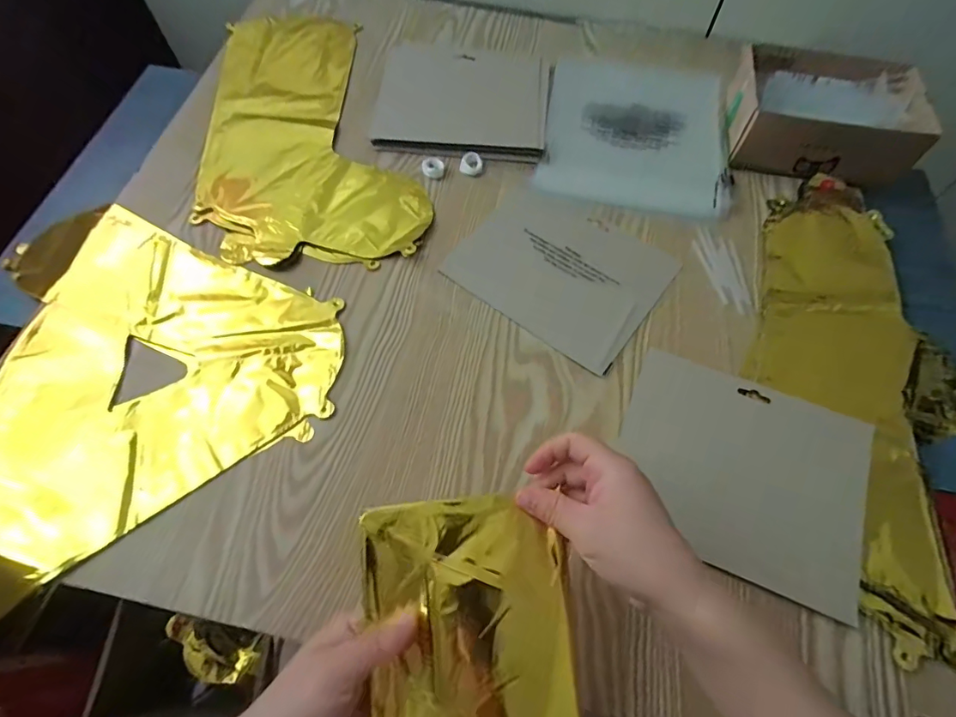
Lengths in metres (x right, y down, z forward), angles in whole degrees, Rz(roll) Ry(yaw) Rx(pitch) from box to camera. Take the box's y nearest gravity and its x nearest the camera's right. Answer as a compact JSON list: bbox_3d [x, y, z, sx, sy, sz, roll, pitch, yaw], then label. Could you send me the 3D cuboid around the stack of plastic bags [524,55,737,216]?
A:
[{"bbox_3d":[0.187,-0.276,0.575,0.207,0.011,0.244,10,63,4],"label":"stack of plastic bags"}]

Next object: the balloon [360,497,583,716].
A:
[{"bbox_3d":[-0.004,0.158,0.283,0.121,0.025,0.140,-3,63,-2],"label":"balloon"}]

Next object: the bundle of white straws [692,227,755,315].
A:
[{"bbox_3d":[0.251,-0.092,0.490,0.041,0.004,0.101,-11,64,-6],"label":"bundle of white straws"}]

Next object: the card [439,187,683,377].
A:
[{"bbox_3d":[0.083,-0.089,0.487,0.189,0.005,0.155,33,67,15],"label":"card"}]

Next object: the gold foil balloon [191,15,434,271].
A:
[{"bbox_3d":[-0.195,-0.275,0.572,0.235,0.014,0.409,-7,63,-4],"label":"gold foil balloon"}]

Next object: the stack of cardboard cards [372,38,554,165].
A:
[{"bbox_3d":[-0.017,-0.315,0.587,0.203,0.016,0.179,7,63,2],"label":"stack of cardboard cards"}]

